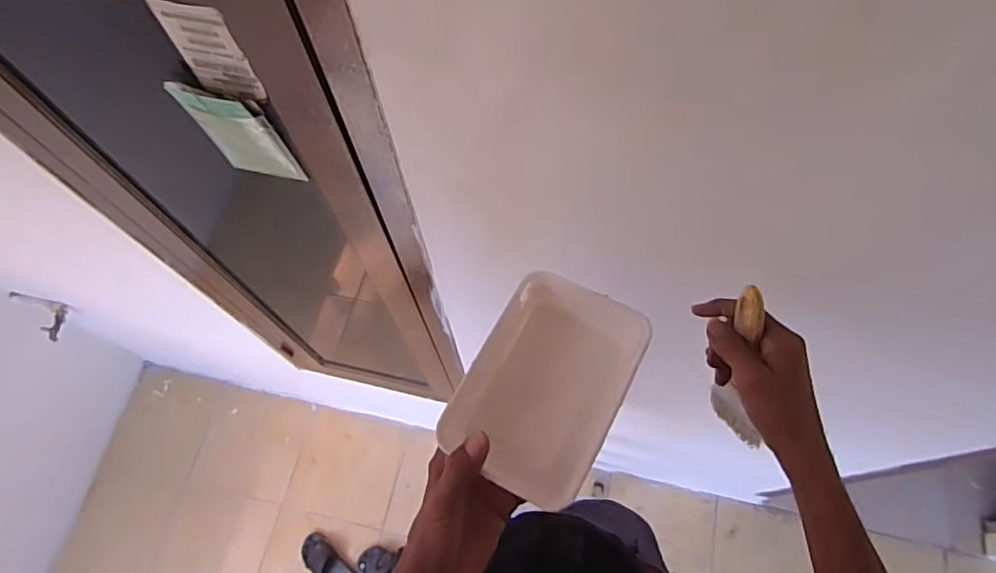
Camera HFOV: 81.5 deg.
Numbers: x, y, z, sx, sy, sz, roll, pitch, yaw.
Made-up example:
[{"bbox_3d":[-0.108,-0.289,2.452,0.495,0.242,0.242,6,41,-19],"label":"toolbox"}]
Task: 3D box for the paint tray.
[{"bbox_3d":[0.039,0.077,0.462,0.116,0.042,0.165,26,70,12],"label":"paint tray"}]

